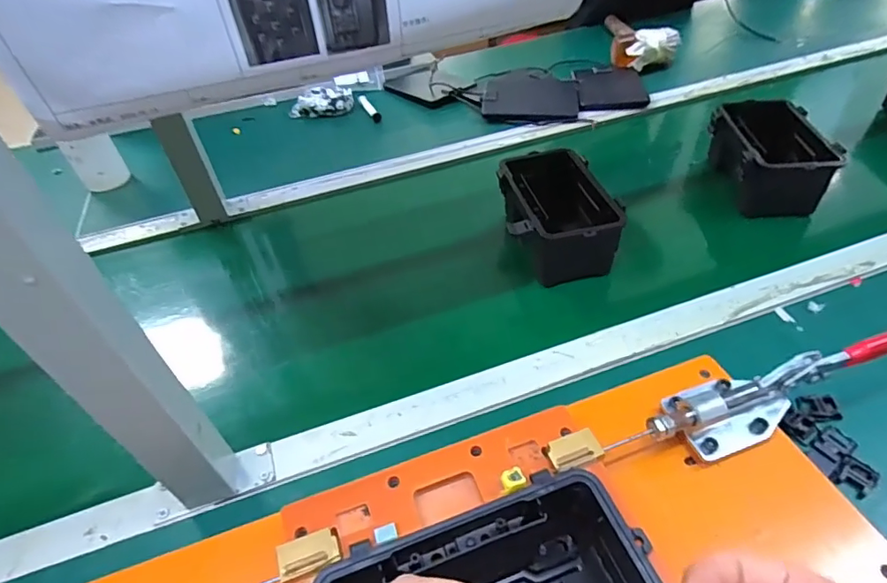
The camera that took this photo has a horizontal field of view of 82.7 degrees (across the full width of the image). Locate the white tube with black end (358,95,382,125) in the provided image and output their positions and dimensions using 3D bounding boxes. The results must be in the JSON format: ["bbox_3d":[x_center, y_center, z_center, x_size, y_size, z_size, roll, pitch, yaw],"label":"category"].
[{"bbox_3d":[-0.141,-0.347,0.957,0.017,0.020,0.084,-23,47,-16],"label":"white tube with black end"}]

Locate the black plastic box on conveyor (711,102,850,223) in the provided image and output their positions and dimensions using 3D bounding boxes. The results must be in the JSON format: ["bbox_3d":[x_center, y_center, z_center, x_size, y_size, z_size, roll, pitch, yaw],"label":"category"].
[{"bbox_3d":[0.426,-0.167,0.666,0.109,0.093,0.175,-1,45,6],"label":"black plastic box on conveyor"}]

